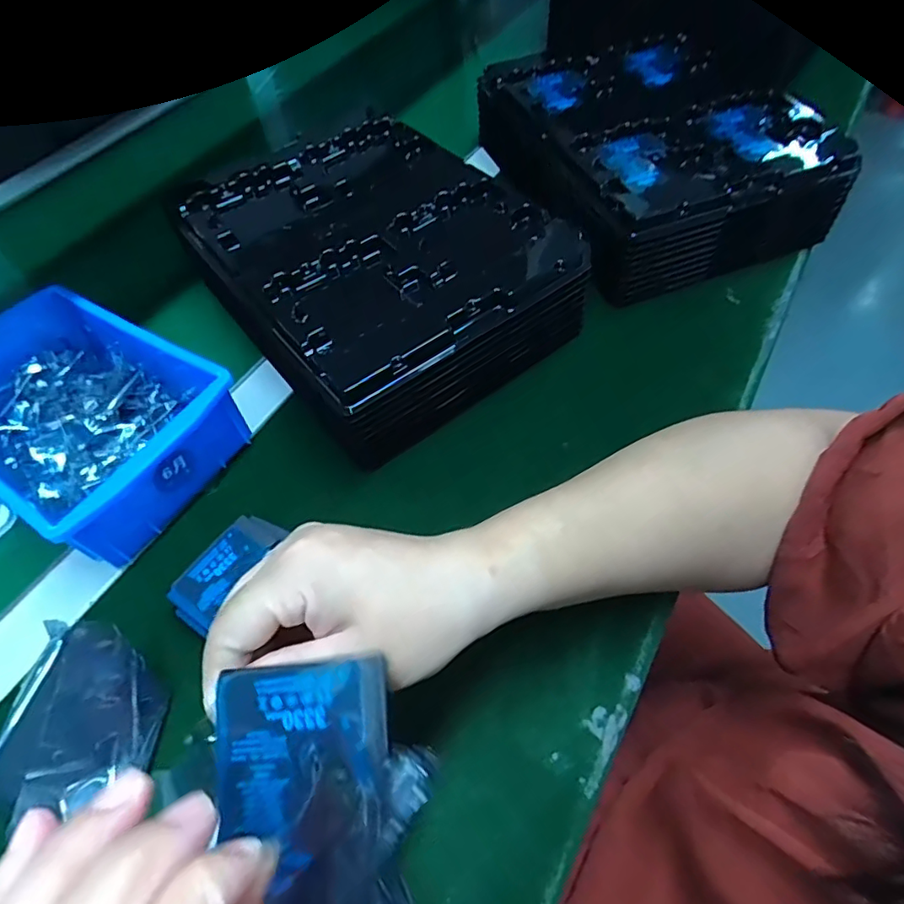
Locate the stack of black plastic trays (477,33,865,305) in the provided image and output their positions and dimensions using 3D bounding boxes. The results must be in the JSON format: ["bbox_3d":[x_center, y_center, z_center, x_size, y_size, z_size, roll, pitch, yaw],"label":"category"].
[{"bbox_3d":[0.176,-0.272,0.501,0.223,0.075,0.291,-18,56,-8],"label":"stack of black plastic trays"}]

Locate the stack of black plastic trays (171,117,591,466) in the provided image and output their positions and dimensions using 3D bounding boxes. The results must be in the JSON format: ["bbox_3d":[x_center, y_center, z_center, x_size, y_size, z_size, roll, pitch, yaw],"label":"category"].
[{"bbox_3d":[-0.055,-0.147,0.437,0.210,0.081,0.275,-32,60,-17],"label":"stack of black plastic trays"}]

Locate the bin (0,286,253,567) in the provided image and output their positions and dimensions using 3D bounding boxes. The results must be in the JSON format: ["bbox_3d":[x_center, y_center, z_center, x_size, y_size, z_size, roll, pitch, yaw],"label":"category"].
[{"bbox_3d":[-0.251,-0.025,0.376,0.197,0.064,0.126,27,61,20],"label":"bin"}]

